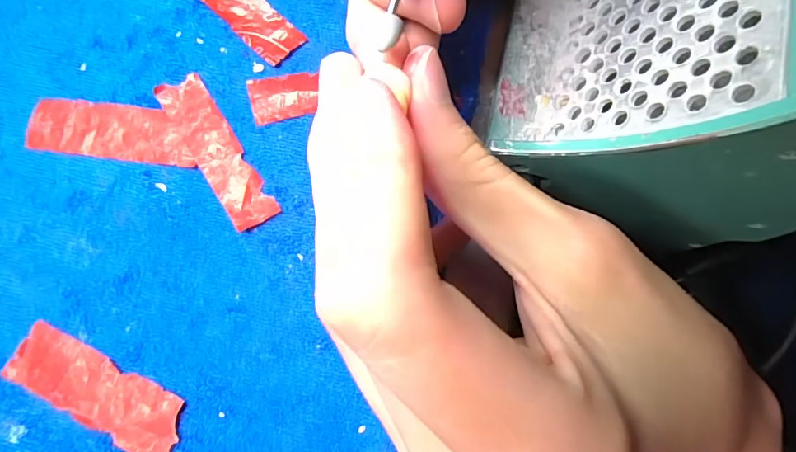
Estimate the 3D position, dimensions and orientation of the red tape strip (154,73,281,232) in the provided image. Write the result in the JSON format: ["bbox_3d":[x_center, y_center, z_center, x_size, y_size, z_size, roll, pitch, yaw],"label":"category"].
[{"bbox_3d":[-0.062,-0.025,0.159,0.015,0.004,0.058,-33,81,-5],"label":"red tape strip"}]

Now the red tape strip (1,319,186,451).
[{"bbox_3d":[-0.092,0.050,0.143,0.058,0.004,0.019,25,74,7],"label":"red tape strip"}]

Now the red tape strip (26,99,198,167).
[{"bbox_3d":[-0.098,-0.033,0.160,0.057,0.004,0.020,6,79,2],"label":"red tape strip"}]

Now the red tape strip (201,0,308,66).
[{"bbox_3d":[-0.059,-0.082,0.167,0.058,0.008,0.017,43,83,9],"label":"red tape strip"}]

